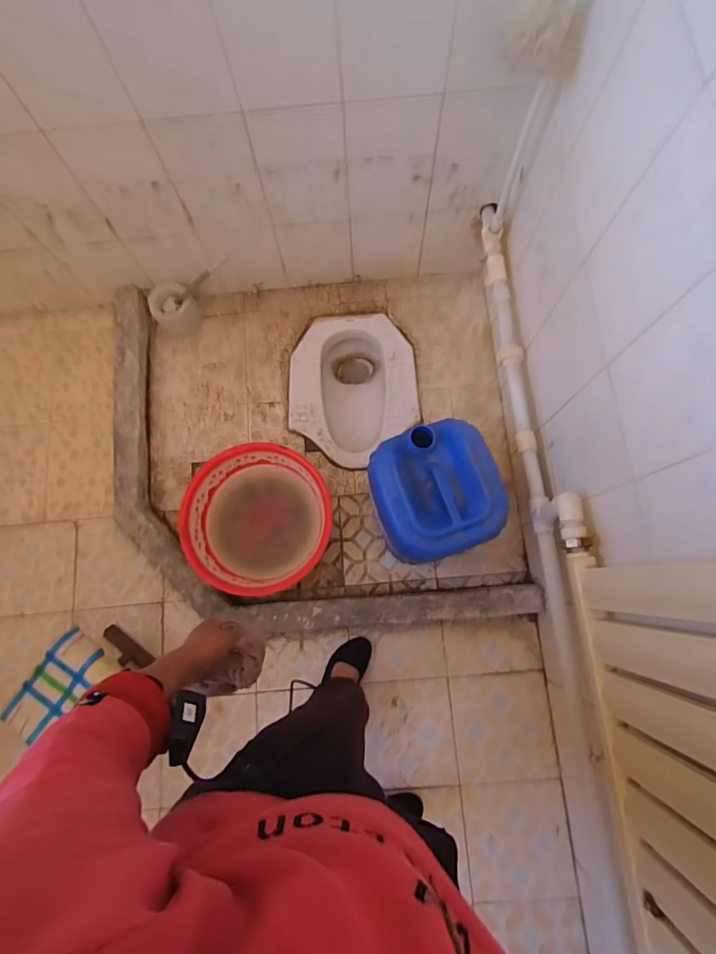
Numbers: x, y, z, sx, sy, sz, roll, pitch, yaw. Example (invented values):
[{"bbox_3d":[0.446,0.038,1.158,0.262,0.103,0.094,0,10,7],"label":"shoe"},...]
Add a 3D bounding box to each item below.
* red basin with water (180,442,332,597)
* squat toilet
[{"bbox_3d":[-0.259,0.113,1.212,0.364,0.134,0.364,0,77,1],"label":"red basin with water"},{"bbox_3d":[-0.015,-0.249,1.432,0.375,0.160,0.461,-3,77,1],"label":"squat toilet"}]

